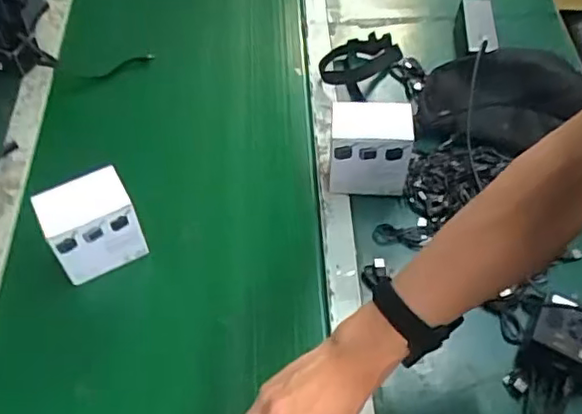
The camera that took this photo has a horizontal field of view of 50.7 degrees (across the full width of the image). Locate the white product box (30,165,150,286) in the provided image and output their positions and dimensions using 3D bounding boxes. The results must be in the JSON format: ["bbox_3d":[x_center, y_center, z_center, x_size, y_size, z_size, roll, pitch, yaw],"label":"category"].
[{"bbox_3d":[-0.239,0.022,0.739,0.100,0.114,0.065,-27,61,-16],"label":"white product box"}]

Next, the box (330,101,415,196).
[{"bbox_3d":[0.102,-0.076,0.803,0.098,0.112,0.066,3,57,2],"label":"box"}]

